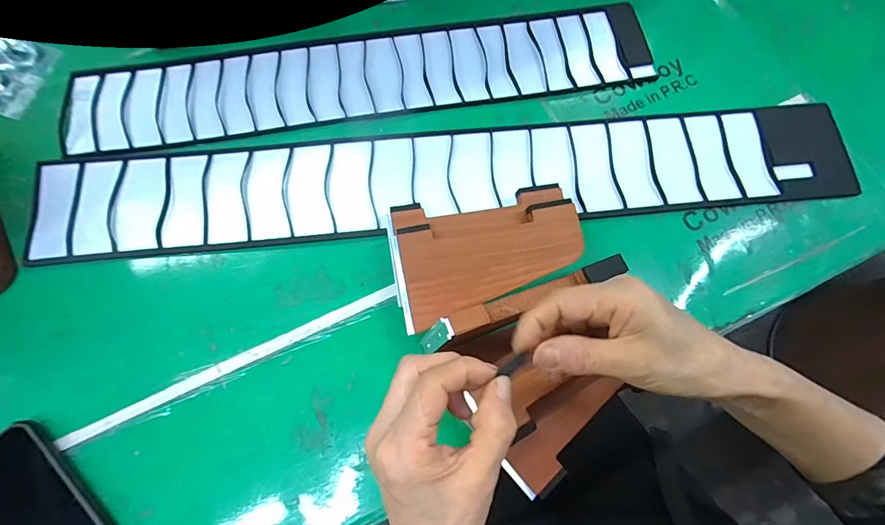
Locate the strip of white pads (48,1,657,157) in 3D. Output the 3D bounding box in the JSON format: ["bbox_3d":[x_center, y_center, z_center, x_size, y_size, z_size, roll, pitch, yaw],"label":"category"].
[{"bbox_3d":[-0.078,-0.185,0.414,0.562,0.004,0.095,-9,75,-4],"label":"strip of white pads"}]

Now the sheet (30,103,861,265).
[{"bbox_3d":[0.011,-0.077,0.388,0.722,0.009,0.095,-5,75,-3],"label":"sheet"}]

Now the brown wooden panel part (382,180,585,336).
[{"bbox_3d":[0.035,-0.013,0.352,0.154,0.033,0.098,-16,75,-6],"label":"brown wooden panel part"}]

